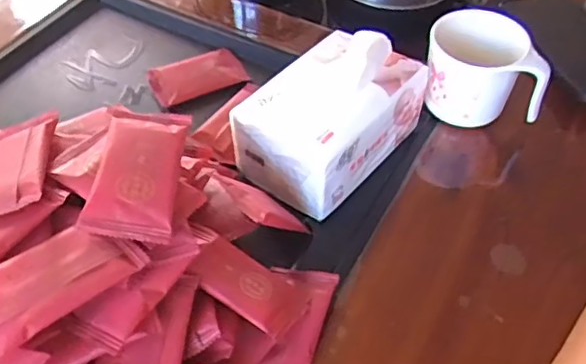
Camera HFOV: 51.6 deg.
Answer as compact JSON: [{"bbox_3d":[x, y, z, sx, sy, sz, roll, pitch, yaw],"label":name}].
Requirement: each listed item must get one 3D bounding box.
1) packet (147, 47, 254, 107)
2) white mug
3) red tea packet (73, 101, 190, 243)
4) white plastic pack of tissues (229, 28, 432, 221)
[{"bbox_3d":[-0.091,-0.101,0.576,0.085,0.010,0.044,-24,74,-15],"label":"packet"},{"bbox_3d":[0.156,-0.093,0.503,0.091,0.068,0.069,2,50,0],"label":"white mug"},{"bbox_3d":[-0.091,-0.008,0.359,0.048,0.014,0.091,3,50,0],"label":"red tea packet"},{"bbox_3d":[0.032,-0.054,0.478,0.088,0.084,0.135,35,58,24],"label":"white plastic pack of tissues"}]

